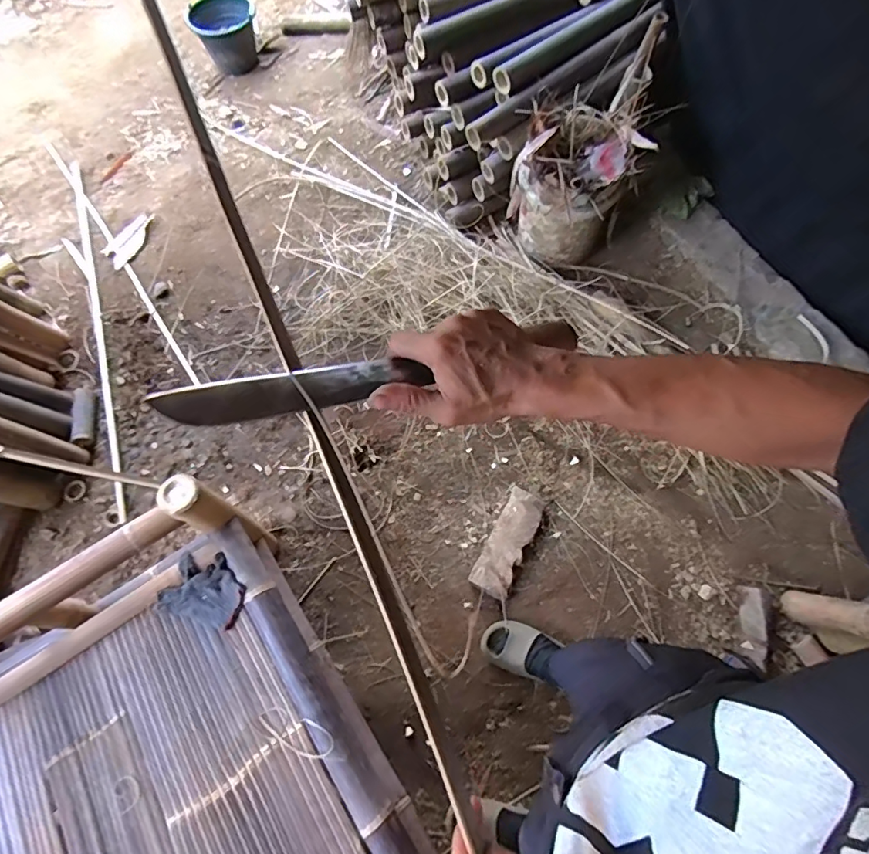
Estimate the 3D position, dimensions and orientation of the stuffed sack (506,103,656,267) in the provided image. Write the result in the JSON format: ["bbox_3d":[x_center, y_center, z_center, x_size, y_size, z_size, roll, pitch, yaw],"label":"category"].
[{"bbox_3d":[0.403,-0.706,1.557,0.304,0.366,0.256,41,73,17],"label":"stuffed sack"}]

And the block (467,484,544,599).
[{"bbox_3d":[0.201,0.309,1.384,0.110,0.056,0.295,25,71,11],"label":"block"}]

